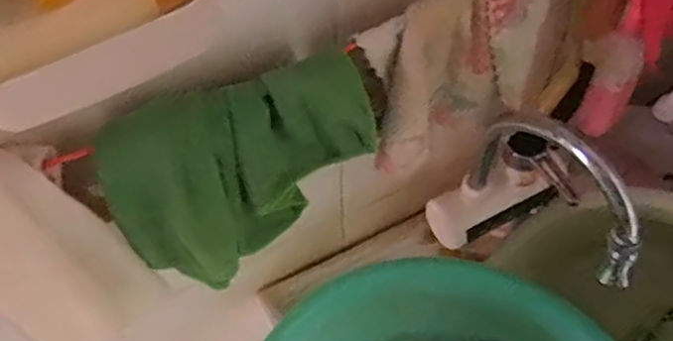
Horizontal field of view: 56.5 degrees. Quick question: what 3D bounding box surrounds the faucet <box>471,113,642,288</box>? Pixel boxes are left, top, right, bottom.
[{"bbox_3d":[0.204,0.007,0.541,0.068,0.140,0.170,-31,59,-19],"label":"faucet"}]

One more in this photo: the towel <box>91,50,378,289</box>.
[{"bbox_3d":[-0.057,0.000,0.423,0.178,0.135,0.032,-26,32,-14],"label":"towel"}]

